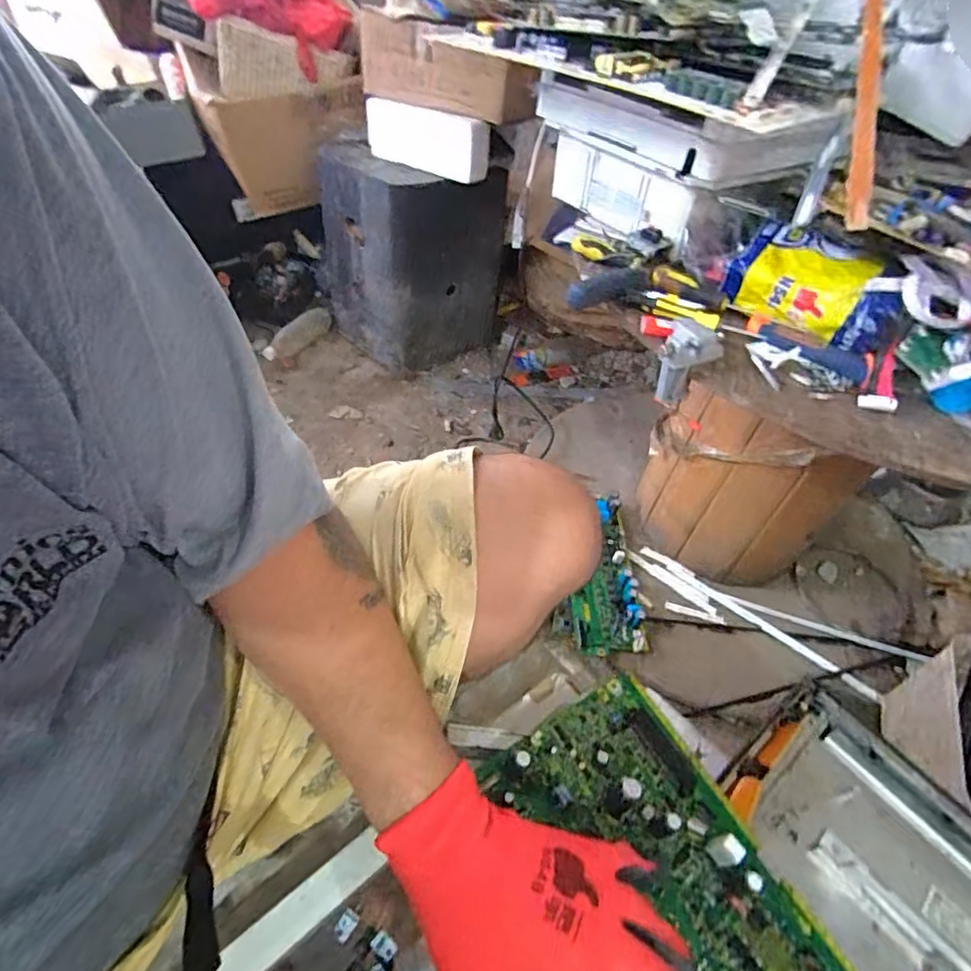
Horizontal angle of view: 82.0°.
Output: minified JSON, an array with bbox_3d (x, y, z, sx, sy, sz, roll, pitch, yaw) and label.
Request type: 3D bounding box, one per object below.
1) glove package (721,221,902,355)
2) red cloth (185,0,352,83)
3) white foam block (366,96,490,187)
[{"bbox_3d":[0.327,-0.201,0.558,0.152,0.072,0.072,26,48,16],"label":"glove package"},{"bbox_3d":[-0.422,-0.929,1.076,0.286,0.152,0.056,21,19,-22],"label":"red cloth"},{"bbox_3d":[-0.117,-0.650,1.048,0.272,0.094,0.048,32,49,20],"label":"white foam block"}]

